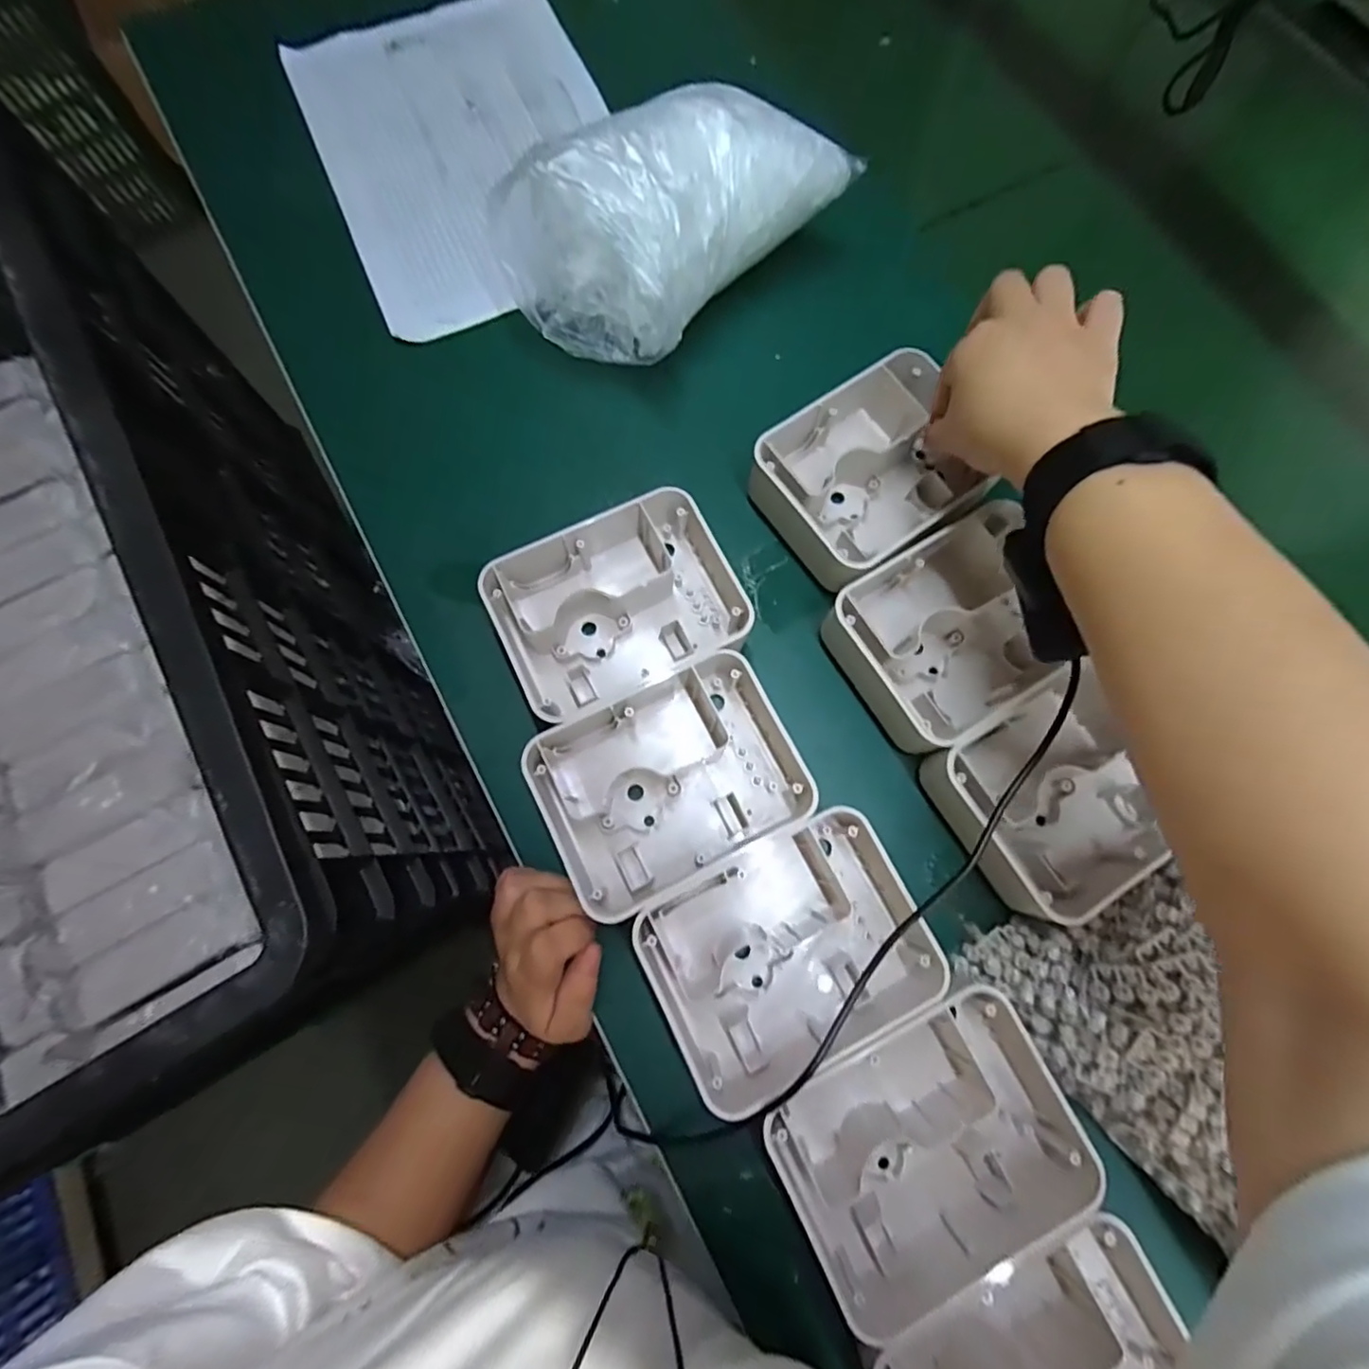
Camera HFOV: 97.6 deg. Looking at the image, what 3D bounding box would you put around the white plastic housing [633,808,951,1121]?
[{"bbox_3d":[0.051,0.131,0.298,0.138,0.036,0.100,-25,78,-7],"label":"white plastic housing"}]

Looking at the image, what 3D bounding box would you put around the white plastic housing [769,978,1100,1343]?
[{"bbox_3d":[0.115,0.216,0.279,0.139,0.036,0.098,-27,78,-8],"label":"white plastic housing"}]

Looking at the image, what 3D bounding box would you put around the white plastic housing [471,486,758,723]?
[{"bbox_3d":[-0.035,-0.044,0.341,0.134,0.044,0.096,-24,78,-7],"label":"white plastic housing"}]

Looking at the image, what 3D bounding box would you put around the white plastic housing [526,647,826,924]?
[{"bbox_3d":[-0.007,0.048,0.316,0.136,0.036,0.104,-24,78,-7],"label":"white plastic housing"}]

